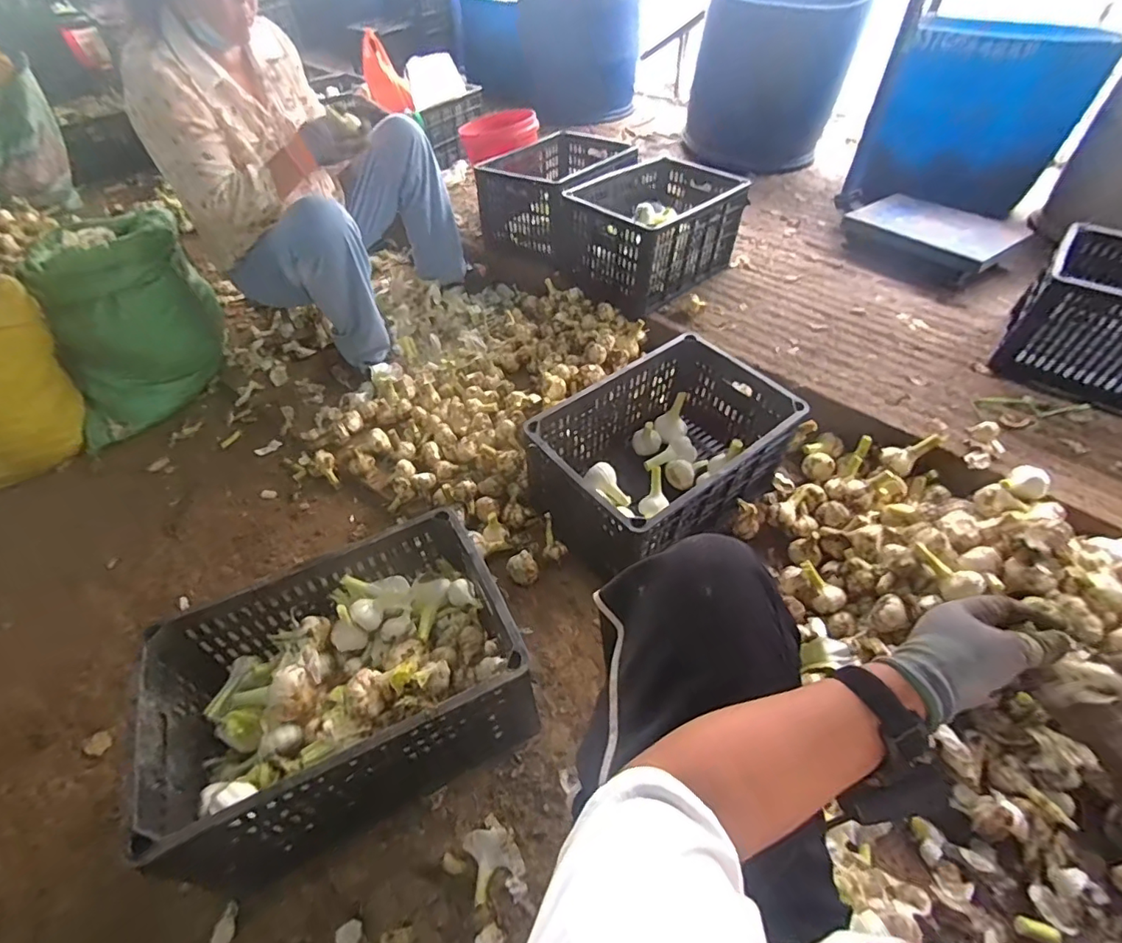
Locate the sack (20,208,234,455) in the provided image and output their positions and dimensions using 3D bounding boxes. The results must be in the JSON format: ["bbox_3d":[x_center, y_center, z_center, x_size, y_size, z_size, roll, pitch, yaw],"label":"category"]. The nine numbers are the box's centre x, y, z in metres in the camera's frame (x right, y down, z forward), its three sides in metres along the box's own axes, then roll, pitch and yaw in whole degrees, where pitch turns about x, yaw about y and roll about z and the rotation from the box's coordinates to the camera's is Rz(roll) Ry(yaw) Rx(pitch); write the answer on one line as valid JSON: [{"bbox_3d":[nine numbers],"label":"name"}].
[{"bbox_3d":[-1.098,-0.379,1.298,0.435,0.385,0.288,-36,58,-26],"label":"sack"}]

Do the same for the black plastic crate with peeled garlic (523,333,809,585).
[{"bbox_3d":[0.184,-0.034,0.999,0.436,0.218,0.316,-31,56,-24],"label":"black plastic crate with peeled garlic"}]

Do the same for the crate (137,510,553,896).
[{"bbox_3d":[-0.296,0.300,0.739,0.448,0.240,0.305,-21,53,-17],"label":"crate"}]

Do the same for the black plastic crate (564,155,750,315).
[{"bbox_3d":[0.239,-0.668,1.452,0.357,0.235,0.456,34,58,28],"label":"black plastic crate"}]

